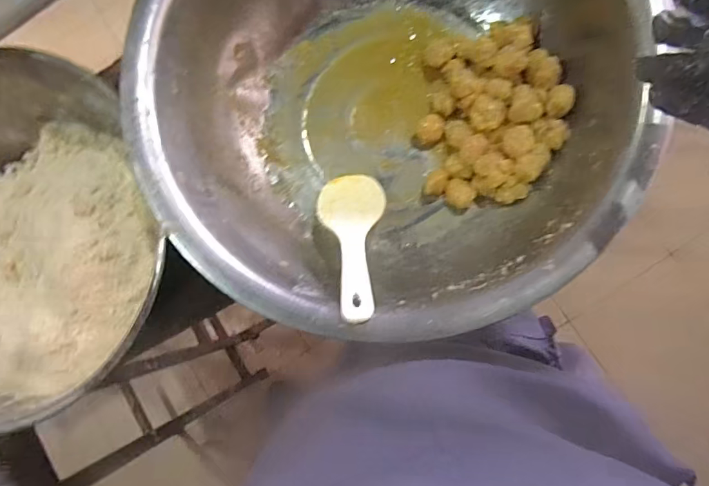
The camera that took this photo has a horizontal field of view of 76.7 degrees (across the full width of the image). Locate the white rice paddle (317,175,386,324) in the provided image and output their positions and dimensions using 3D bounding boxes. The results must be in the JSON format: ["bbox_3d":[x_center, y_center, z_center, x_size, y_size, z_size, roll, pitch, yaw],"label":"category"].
[{"bbox_3d":[-0.002,-0.008,0.384,0.060,0.185,0.014,-10,128,6],"label":"white rice paddle"}]

